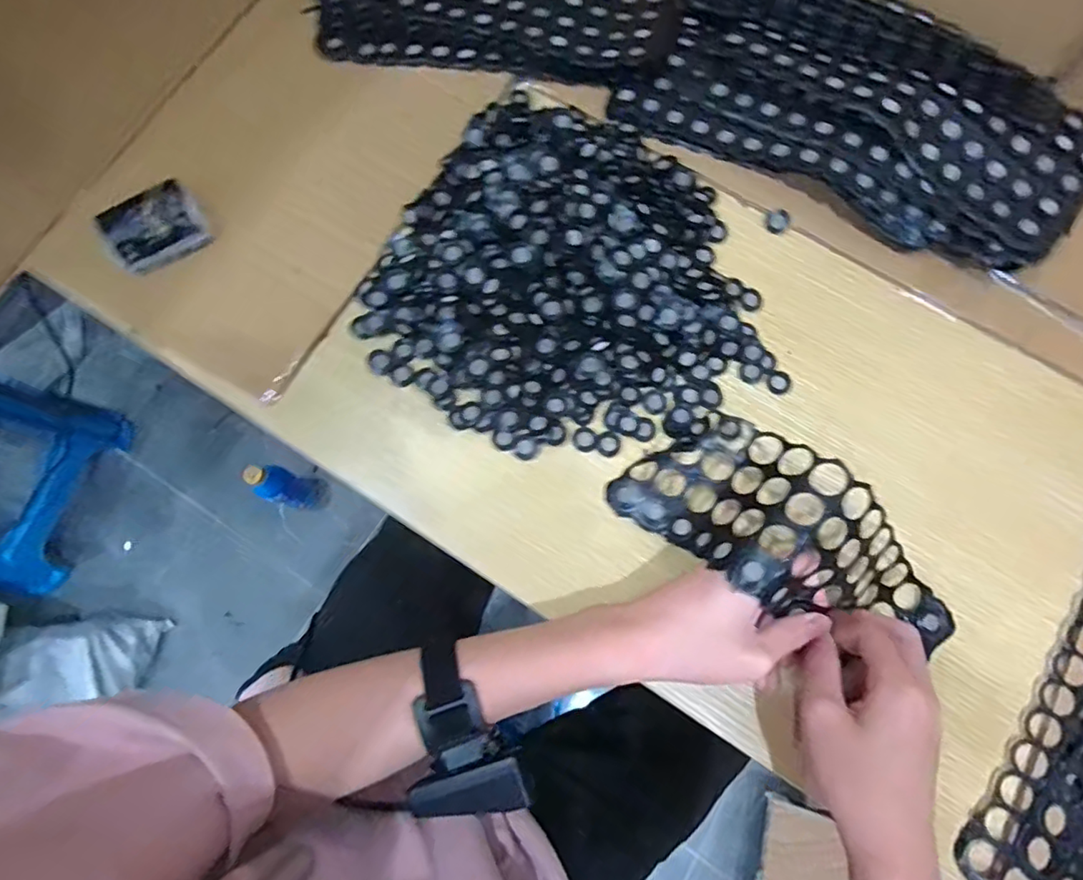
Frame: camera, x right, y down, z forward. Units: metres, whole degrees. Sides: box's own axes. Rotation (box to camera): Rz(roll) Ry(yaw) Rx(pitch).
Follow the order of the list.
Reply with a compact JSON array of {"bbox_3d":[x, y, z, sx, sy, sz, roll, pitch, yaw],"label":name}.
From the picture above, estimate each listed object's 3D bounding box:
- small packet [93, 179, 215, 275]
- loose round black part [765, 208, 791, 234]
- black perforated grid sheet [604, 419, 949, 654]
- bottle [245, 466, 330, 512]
[{"bbox_3d":[-0.292,-0.160,0.429,0.070,0.021,0.054,-34,79,-11],"label":"small packet"},{"bbox_3d":[0.193,-0.179,0.459,0.018,0.016,0.017,1,75,-2],"label":"loose round black part"},{"bbox_3d":[0.166,0.065,0.364,0.239,0.087,0.090,24,79,8],"label":"black perforated grid sheet"},{"bbox_3d":[-0.460,0.084,1.020,0.064,0.250,0.063,0,77,1],"label":"bottle"}]

